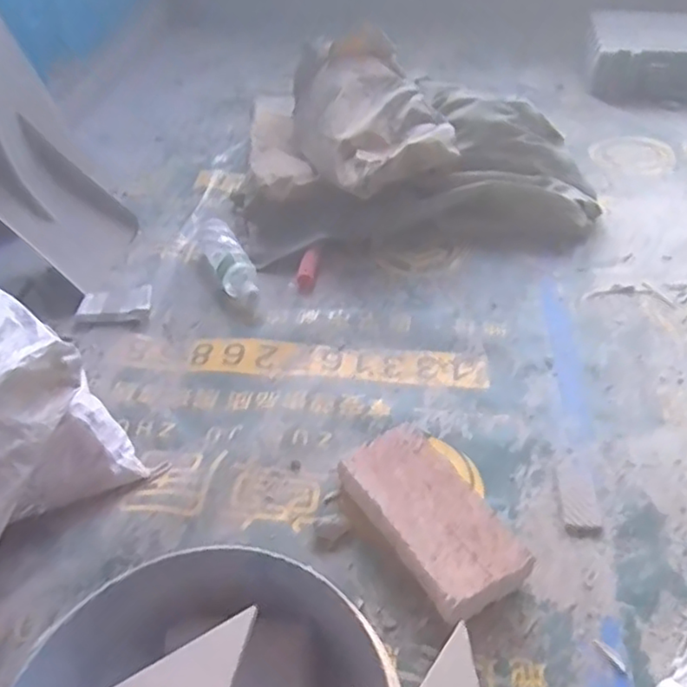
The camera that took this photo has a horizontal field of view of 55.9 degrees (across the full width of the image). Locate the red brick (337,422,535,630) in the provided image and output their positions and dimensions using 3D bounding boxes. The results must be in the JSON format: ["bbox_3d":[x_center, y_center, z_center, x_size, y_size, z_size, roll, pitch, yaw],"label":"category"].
[{"bbox_3d":[0.091,0.189,0.712,0.115,0.064,0.220,-25,54,-17],"label":"red brick"}]

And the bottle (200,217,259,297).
[{"bbox_3d":[-0.196,-0.144,1.075,0.056,0.057,0.243,-22,53,-15],"label":"bottle"}]

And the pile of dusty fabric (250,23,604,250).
[{"bbox_3d":[0.128,-0.391,1.202,0.573,0.213,0.473,-2,50,0],"label":"pile of dusty fabric"}]

